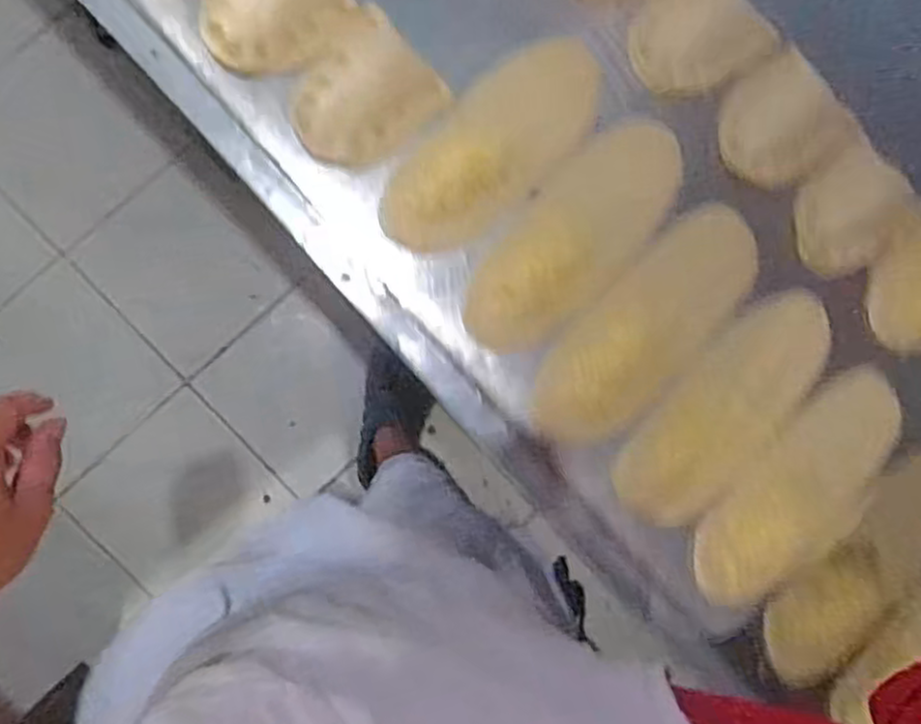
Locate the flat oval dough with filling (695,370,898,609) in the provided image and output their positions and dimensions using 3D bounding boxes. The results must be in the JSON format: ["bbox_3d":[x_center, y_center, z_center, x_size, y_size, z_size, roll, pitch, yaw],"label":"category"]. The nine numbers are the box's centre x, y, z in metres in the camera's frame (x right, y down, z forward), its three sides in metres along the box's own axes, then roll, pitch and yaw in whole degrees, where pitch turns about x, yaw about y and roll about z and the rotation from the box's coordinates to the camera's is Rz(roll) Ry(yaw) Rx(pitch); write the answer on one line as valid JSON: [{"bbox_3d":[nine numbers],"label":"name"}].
[{"bbox_3d":[0.286,0.108,0.621,0.094,0.010,0.224,42,86,-6],"label":"flat oval dough with filling"}]

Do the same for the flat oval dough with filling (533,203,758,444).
[{"bbox_3d":[0.151,-0.028,0.594,0.092,0.015,0.225,43,86,-6],"label":"flat oval dough with filling"}]

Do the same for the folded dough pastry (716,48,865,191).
[{"bbox_3d":[0.259,-0.193,0.601,0.095,0.021,0.095,-36,95,-6],"label":"folded dough pastry"}]

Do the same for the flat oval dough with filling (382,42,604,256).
[{"bbox_3d":[0.024,-0.162,0.572,0.193,0.009,0.084,-43,96,8],"label":"flat oval dough with filling"}]

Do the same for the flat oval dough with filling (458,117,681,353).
[{"bbox_3d":[0.091,-0.097,0.579,0.087,0.023,0.212,41,86,-6],"label":"flat oval dough with filling"}]

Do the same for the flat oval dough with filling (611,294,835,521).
[{"bbox_3d":[0.221,0.039,0.615,0.094,0.012,0.231,43,86,-6],"label":"flat oval dough with filling"}]

